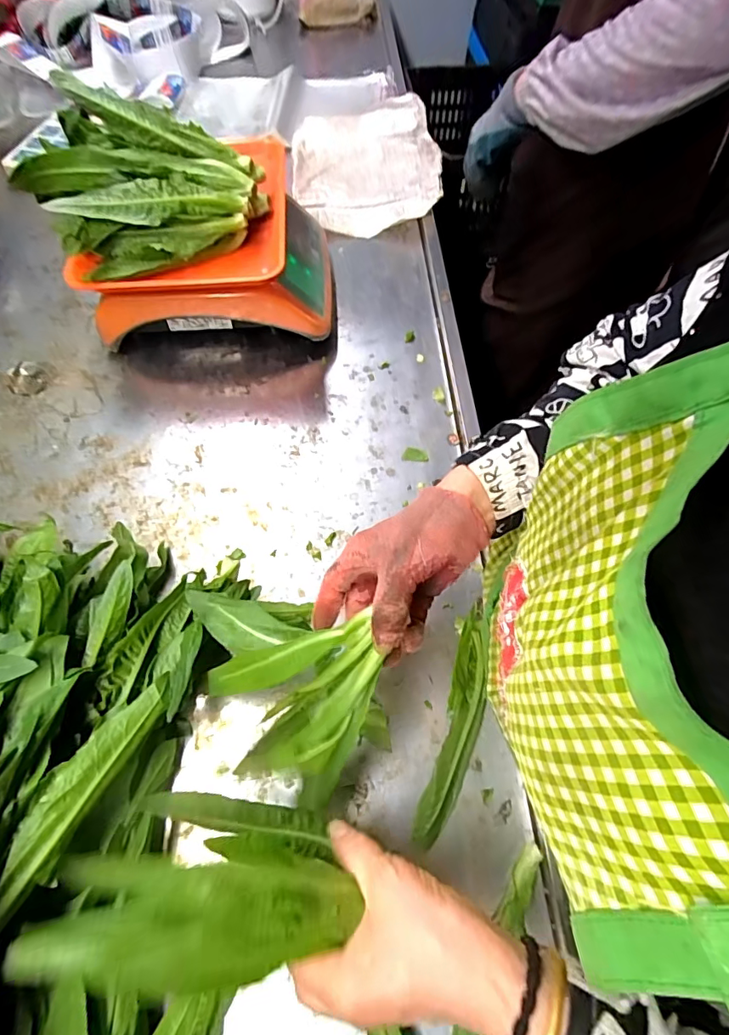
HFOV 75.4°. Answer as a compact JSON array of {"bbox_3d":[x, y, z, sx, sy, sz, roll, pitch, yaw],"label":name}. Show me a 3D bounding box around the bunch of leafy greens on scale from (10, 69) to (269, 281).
[{"bbox_3d":[-0.225,-0.353,0.488,0.228,0.107,0.145,-15,62,-9],"label":"bunch of leafy greens on scale"}]

